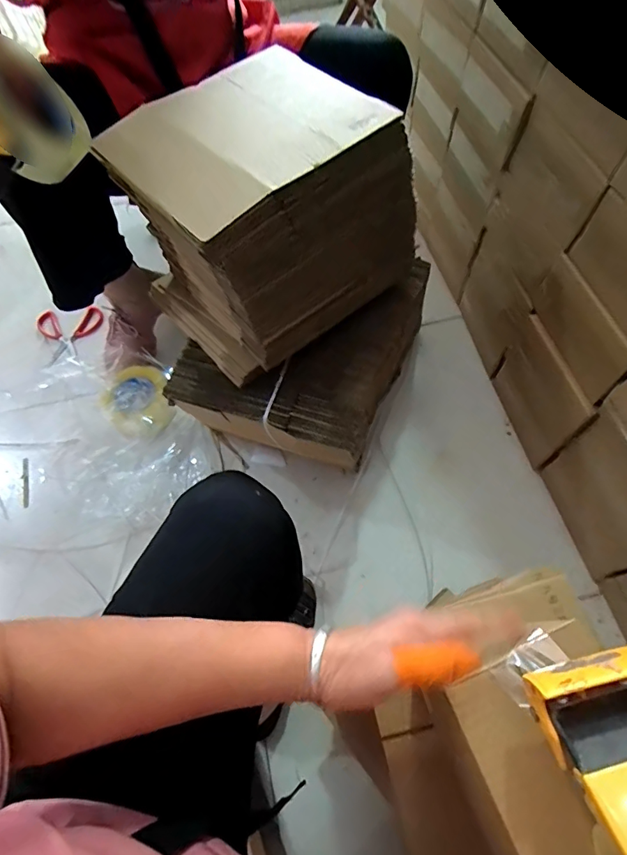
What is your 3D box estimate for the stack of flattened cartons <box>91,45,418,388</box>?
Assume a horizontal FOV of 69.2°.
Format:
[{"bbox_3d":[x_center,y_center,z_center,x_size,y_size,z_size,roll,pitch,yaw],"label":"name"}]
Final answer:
[{"bbox_3d":[-0.065,-0.291,0.626,0.323,0.233,0.275,-37,67,-16],"label":"stack of flattened cartons"}]

